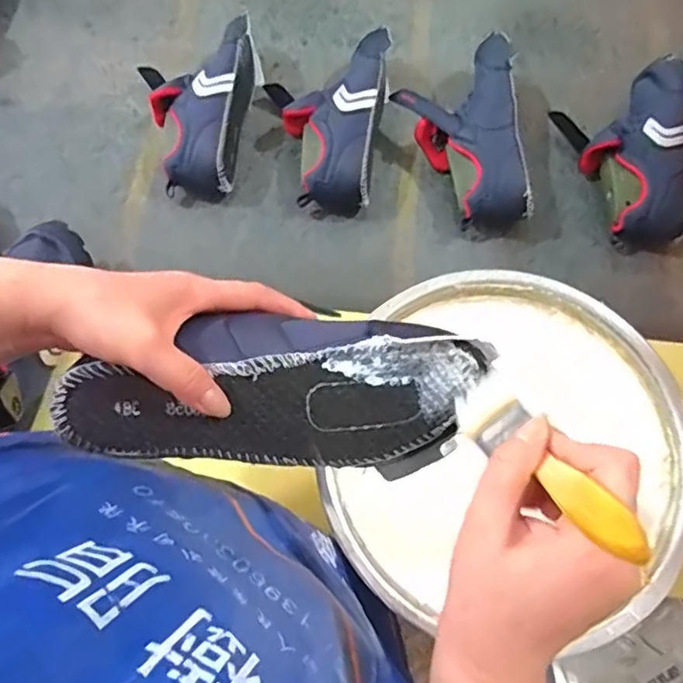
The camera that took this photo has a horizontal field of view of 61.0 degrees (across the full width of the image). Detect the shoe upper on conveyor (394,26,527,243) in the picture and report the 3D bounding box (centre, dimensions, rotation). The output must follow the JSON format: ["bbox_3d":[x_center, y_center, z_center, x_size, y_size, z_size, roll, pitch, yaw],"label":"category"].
[{"bbox_3d":[0.158,-0.268,0.757,0.145,0.083,0.261,-5,73,-4],"label":"shoe upper on conveyor"}]

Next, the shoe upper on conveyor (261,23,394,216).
[{"bbox_3d":[-0.020,-0.292,0.763,0.155,0.081,0.249,4,72,-1],"label":"shoe upper on conveyor"}]

